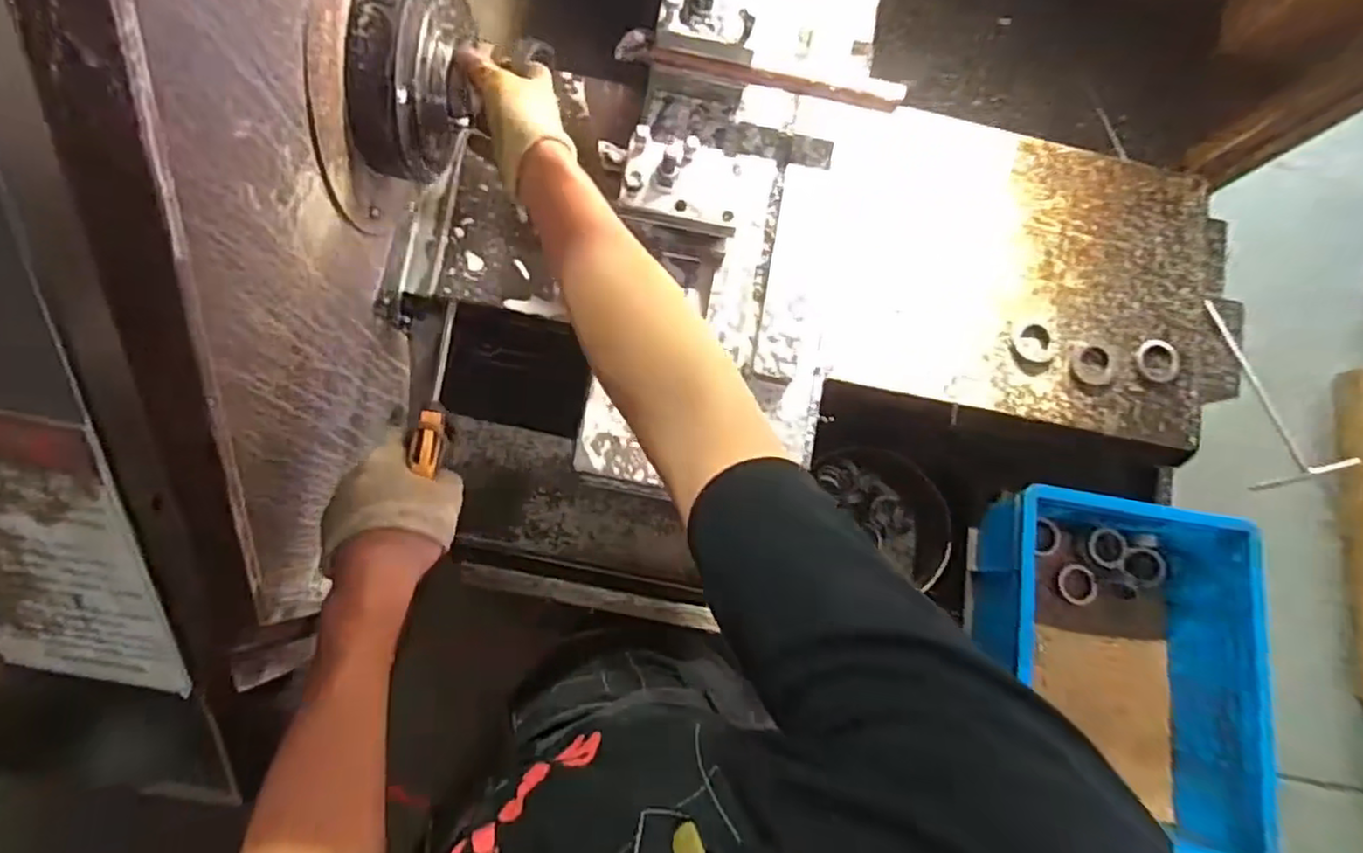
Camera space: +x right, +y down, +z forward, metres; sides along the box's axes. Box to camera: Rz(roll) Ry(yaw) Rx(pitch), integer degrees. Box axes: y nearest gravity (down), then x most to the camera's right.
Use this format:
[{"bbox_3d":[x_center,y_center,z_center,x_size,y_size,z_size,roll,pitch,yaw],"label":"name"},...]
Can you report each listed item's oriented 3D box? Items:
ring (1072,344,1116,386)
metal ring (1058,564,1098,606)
[{"bbox_3d":[0.435,-0.065,0.725,0.048,0.012,0.042,-29,86,-9],"label":"ring"},{"bbox_3d":[0.461,0.185,0.804,0.045,0.005,0.049,0,92,7],"label":"metal ring"}]

